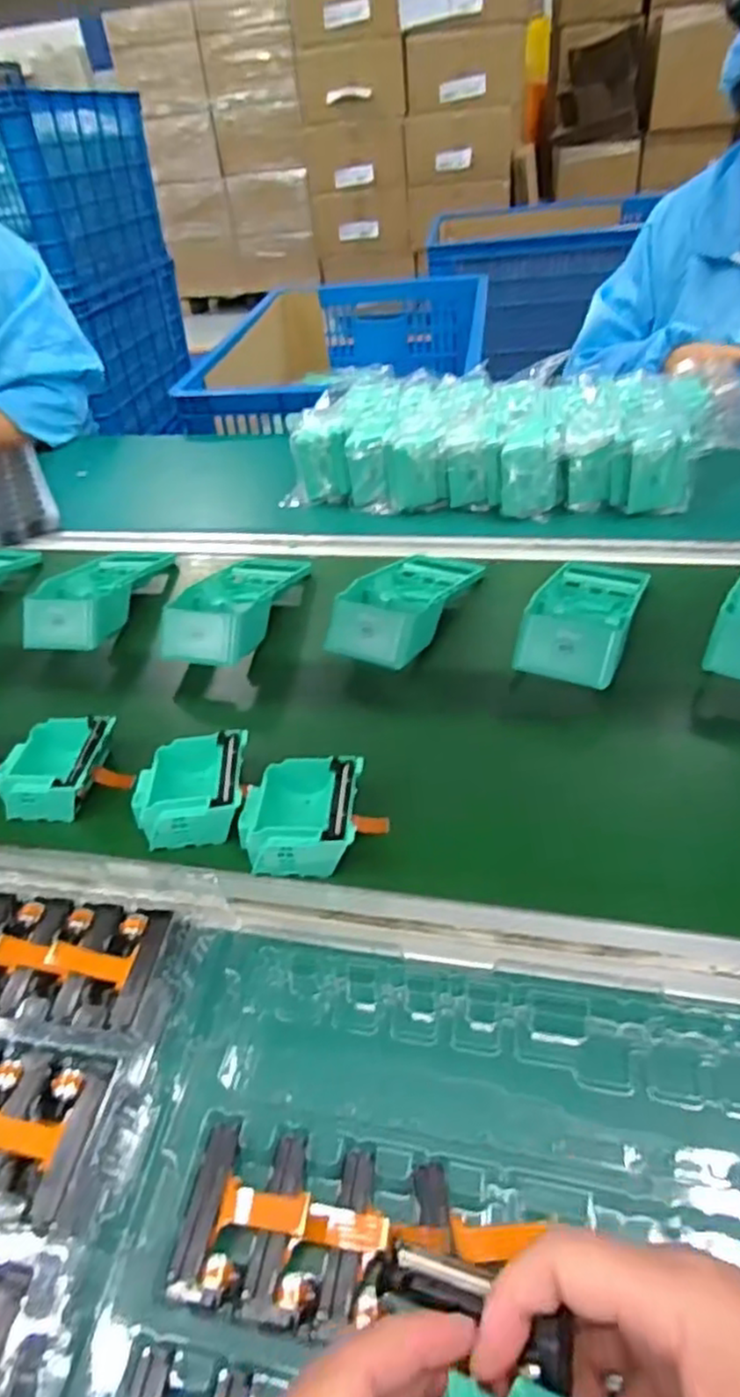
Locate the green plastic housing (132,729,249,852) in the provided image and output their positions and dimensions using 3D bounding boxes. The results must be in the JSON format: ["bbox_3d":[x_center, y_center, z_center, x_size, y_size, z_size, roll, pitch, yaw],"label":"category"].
[{"bbox_3d":[-0.126,0.072,0.505,0.081,0.051,0.077,-8,43,0],"label":"green plastic housing"}]

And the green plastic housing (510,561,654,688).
[{"bbox_3d":[0.187,-0.075,0.611,0.083,0.041,0.175,13,34,21],"label":"green plastic housing"}]

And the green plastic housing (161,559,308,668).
[{"bbox_3d":[-0.129,-0.095,0.677,0.092,0.054,0.181,9,46,17],"label":"green plastic housing"}]

